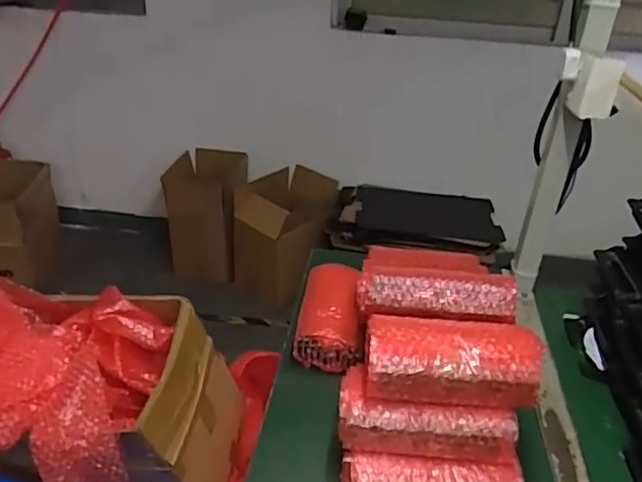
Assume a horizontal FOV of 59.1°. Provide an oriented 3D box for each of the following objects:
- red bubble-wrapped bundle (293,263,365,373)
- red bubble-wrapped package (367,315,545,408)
[{"bbox_3d":[0.021,0.116,0.942,0.105,0.083,0.201,7,30,5],"label":"red bubble-wrapped bundle"},{"bbox_3d":[0.157,0.141,0.700,0.207,0.067,0.106,3,30,-1],"label":"red bubble-wrapped package"}]

